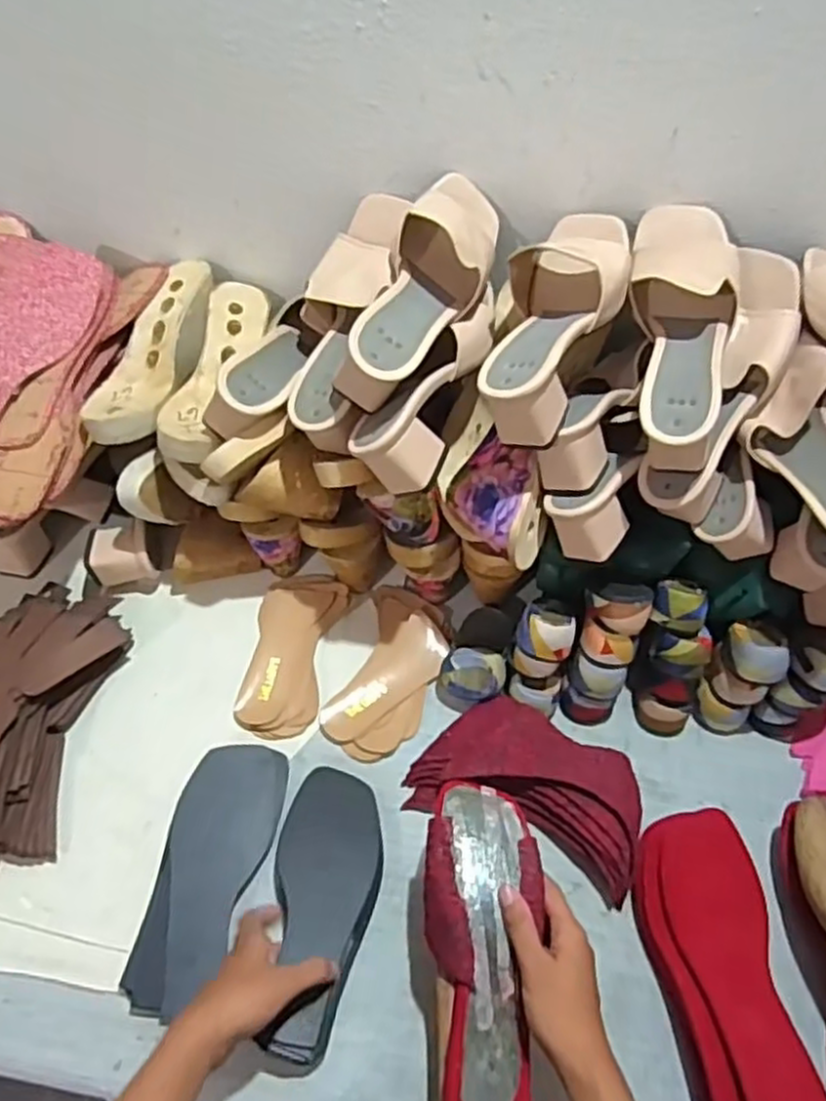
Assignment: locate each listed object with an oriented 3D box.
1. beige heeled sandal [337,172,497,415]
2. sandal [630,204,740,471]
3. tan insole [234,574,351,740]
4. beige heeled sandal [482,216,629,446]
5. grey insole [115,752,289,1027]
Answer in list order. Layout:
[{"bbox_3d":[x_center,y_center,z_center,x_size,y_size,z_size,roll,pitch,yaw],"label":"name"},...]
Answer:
[{"bbox_3d":[0.014,-0.225,0.616,0.079,0.076,0.229,21,69,12],"label":"beige heeled sandal"},{"bbox_3d":[0.224,-0.189,0.615,0.086,0.084,0.235,6,74,1],"label":"sandal"},{"bbox_3d":[-0.125,0.099,0.761,0.081,0.015,0.184,11,54,5],"label":"tan insole"},{"bbox_3d":[0.118,-0.191,0.614,0.094,0.090,0.226,16,55,9],"label":"beige heeled sandal"},{"bbox_3d":[-0.172,0.271,0.631,0.086,0.018,0.212,8,54,3],"label":"grey insole"}]

